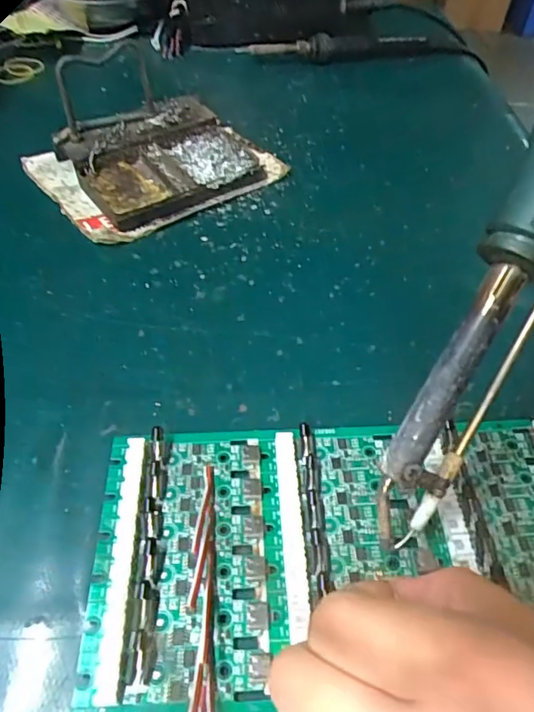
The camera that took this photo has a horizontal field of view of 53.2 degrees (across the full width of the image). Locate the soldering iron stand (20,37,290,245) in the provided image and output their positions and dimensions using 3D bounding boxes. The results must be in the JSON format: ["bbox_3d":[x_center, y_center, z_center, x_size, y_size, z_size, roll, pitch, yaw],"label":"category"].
[{"bbox_3d":[-0.076,-0.150,0.356,0.152,0.061,0.116,-28,55,-23],"label":"soldering iron stand"}]

